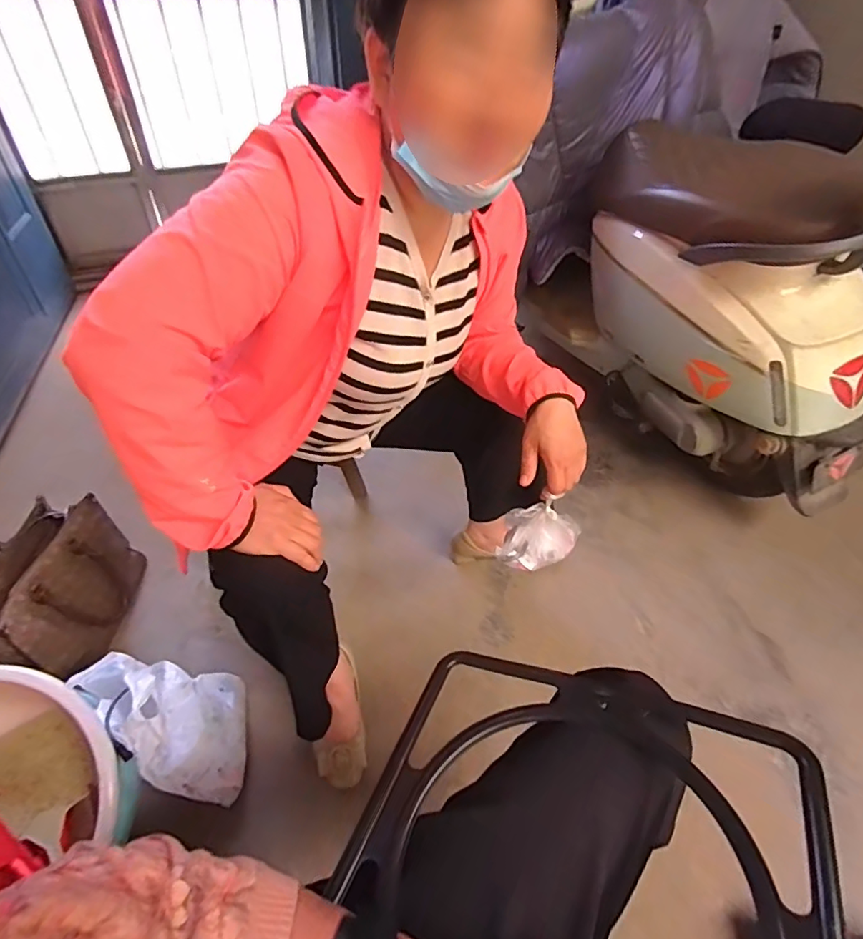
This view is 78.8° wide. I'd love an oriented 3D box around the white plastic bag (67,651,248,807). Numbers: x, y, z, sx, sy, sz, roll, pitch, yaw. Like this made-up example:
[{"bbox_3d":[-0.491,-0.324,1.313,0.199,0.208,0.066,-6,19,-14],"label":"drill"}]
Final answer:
[{"bbox_3d":[-0.414,0.395,0.865,0.190,0.251,0.262,-34,55,-31],"label":"white plastic bag"}]

